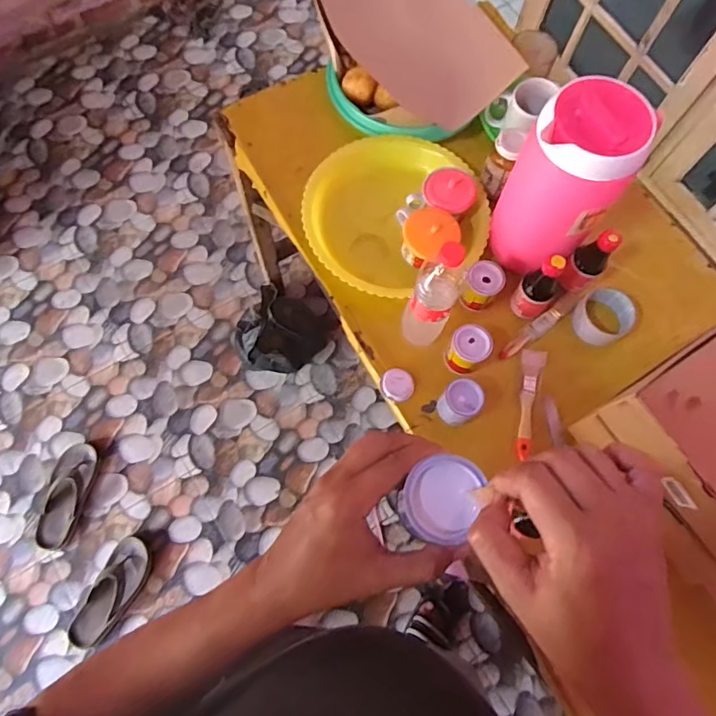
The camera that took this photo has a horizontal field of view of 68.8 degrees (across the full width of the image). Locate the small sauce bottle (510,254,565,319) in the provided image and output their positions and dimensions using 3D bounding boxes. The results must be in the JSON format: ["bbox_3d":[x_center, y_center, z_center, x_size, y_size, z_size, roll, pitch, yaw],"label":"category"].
[{"bbox_3d":[0.272,-0.106,0.778,0.054,0.127,0.047,40,74,11],"label":"small sauce bottle"}]

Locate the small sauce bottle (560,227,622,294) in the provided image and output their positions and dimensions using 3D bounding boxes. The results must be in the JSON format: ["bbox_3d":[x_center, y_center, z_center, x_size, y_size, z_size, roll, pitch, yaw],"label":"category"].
[{"bbox_3d":[0.347,-0.143,0.793,0.041,0.127,0.050,-42,78,-15],"label":"small sauce bottle"}]

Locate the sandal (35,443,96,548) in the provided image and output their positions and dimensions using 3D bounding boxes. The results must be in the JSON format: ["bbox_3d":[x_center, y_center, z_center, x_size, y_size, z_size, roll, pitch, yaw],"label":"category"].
[{"bbox_3d":[-0.786,0.370,1.414,0.107,0.044,0.268,6,71,0],"label":"sandal"}]

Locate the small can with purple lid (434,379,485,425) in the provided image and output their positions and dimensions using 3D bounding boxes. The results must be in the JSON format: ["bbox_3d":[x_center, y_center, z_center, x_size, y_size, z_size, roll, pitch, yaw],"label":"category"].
[{"bbox_3d":[0.145,0.067,0.761,0.061,0.065,0.052,-42,78,-15],"label":"small can with purple lid"}]

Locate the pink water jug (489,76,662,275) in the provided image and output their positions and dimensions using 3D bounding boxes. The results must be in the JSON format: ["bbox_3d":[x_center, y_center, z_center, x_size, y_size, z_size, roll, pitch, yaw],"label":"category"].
[{"bbox_3d":[0.280,-0.231,0.743,0.131,0.277,0.125,15,71,3],"label":"pink water jug"}]

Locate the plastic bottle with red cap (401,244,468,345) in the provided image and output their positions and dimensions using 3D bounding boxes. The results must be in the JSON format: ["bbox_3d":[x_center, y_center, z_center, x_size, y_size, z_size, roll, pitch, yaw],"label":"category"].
[{"bbox_3d":[0.103,-0.082,0.712,0.059,0.214,0.064,1,71,-2],"label":"plastic bottle with red cap"}]

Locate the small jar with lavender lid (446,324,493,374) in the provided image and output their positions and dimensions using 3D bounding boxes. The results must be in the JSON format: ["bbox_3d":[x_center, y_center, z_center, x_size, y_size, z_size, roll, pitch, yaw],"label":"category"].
[{"bbox_3d":[0.164,-0.012,0.783,0.057,0.060,0.061,1,71,-2],"label":"small jar with lavender lid"}]

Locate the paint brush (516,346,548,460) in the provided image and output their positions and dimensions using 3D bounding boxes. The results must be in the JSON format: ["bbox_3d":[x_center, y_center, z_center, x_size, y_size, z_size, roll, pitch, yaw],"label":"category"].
[{"bbox_3d":[0.254,0.064,0.786,0.036,0.014,0.168,16,71,3],"label":"paint brush"}]

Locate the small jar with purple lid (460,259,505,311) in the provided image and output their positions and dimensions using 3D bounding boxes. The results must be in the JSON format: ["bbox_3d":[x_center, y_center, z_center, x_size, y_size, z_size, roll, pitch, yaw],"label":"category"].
[{"bbox_3d":[0.194,-0.113,0.817,0.055,0.053,0.063,18,71,4],"label":"small jar with purple lid"}]

